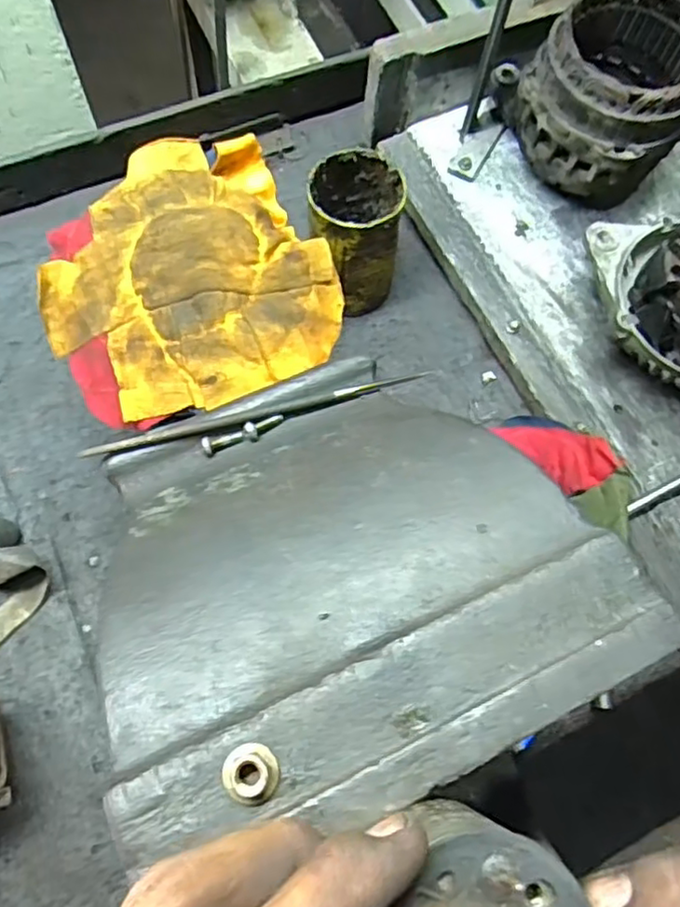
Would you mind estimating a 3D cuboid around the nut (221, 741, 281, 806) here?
[{"bbox_3d":[-0.027,0.099,0.201,0.017,0.009,0.017,-9,71,-7],"label":"nut"}]

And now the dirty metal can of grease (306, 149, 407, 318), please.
[{"bbox_3d":[0.010,-0.177,0.532,0.067,0.116,0.079,-5,71,-6],"label":"dirty metal can of grease"}]

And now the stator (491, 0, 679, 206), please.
[{"bbox_3d":[0.206,-0.287,0.538,0.136,0.124,0.131,1,70,-4],"label":"stator"}]

